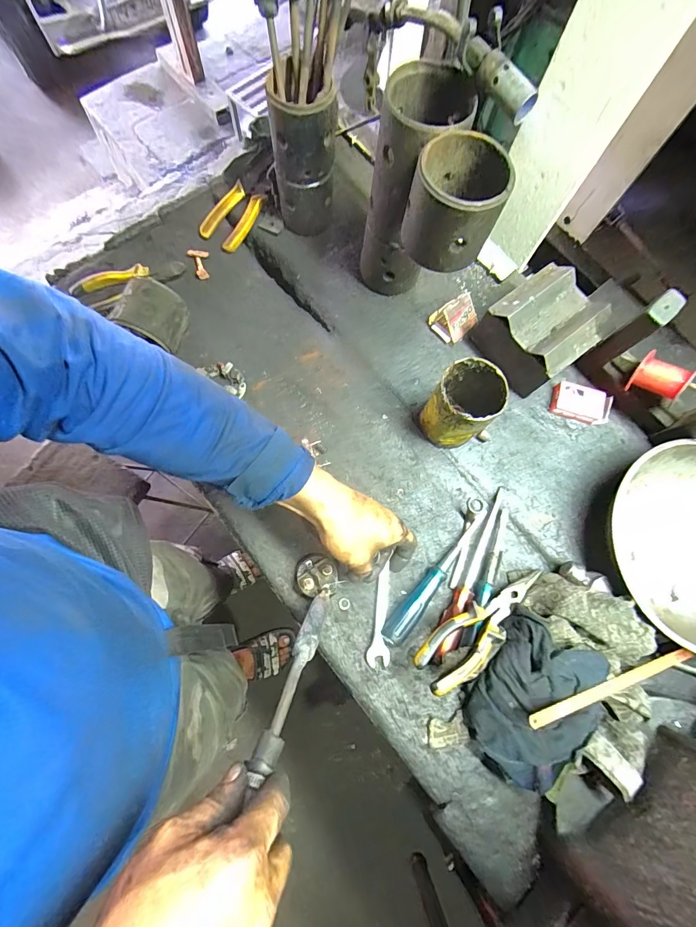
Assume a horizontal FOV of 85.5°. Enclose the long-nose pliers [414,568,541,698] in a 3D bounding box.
[{"bbox_3d":[0.156,0.185,0.424,0.181,0.018,0.060,-30,77,-23],"label":"long-nose pliers"}]

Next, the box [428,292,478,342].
[{"bbox_3d":[0.154,-0.211,0.539,0.056,0.045,0.053,-41,82,-12],"label":"box"}]

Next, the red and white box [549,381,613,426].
[{"bbox_3d":[0.325,-0.084,0.525,0.074,0.023,0.042,19,75,1],"label":"red and white box"}]

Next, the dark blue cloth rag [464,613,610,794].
[{"bbox_3d":[0.199,0.260,0.410,0.113,0.065,0.156,32,76,5],"label":"dark blue cloth rag"}]

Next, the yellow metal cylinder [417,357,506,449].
[{"bbox_3d":[0.139,-0.068,0.468,0.073,0.116,0.074,1,75,-3],"label":"yellow metal cylinder"}]

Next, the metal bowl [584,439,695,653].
[{"bbox_3d":[0.435,0.100,0.473,0.232,0.066,0.239,1,75,-3],"label":"metal bowl"}]

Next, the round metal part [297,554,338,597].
[{"bbox_3d":[-0.038,0.134,0.456,0.046,0.033,0.046,1,75,-3],"label":"round metal part"}]

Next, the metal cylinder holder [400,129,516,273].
[{"bbox_3d":[0.103,-0.258,0.373,0.088,0.076,0.094,15,75,0],"label":"metal cylinder holder"}]

